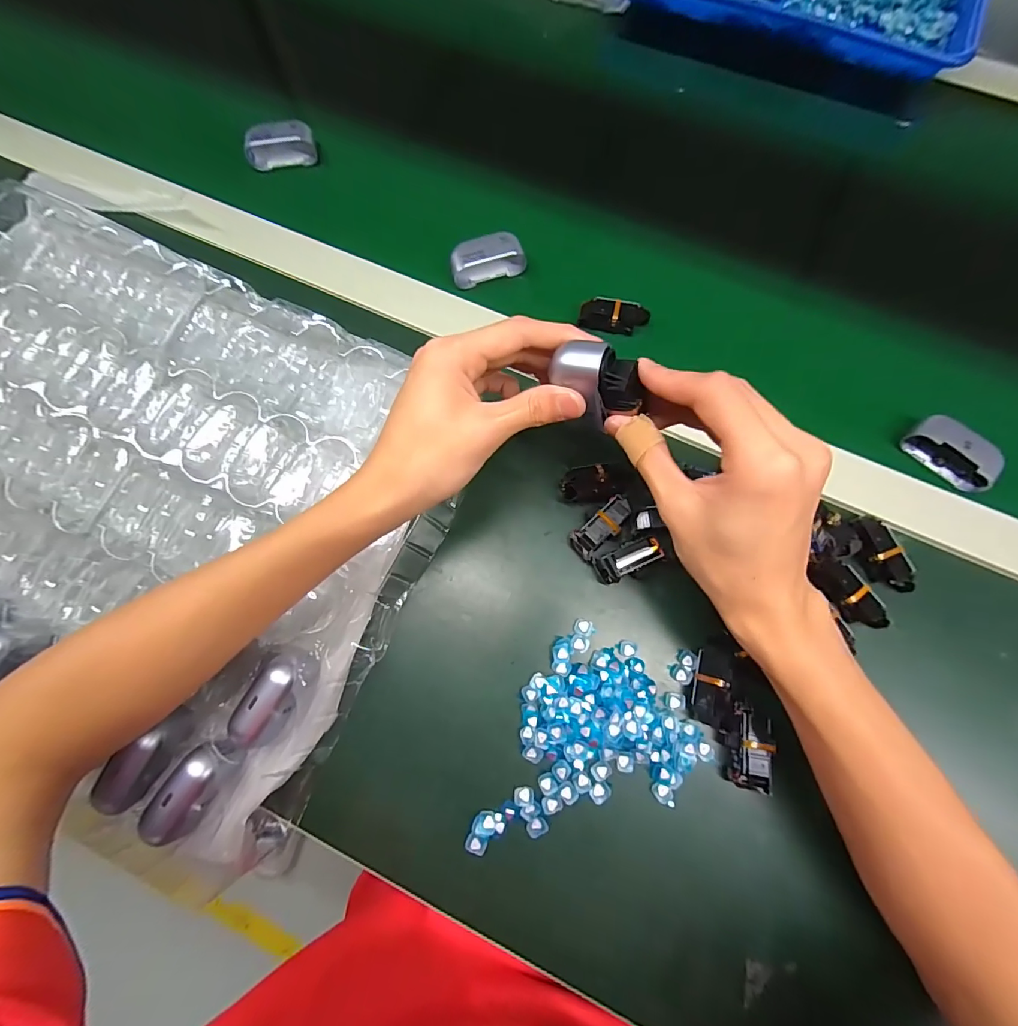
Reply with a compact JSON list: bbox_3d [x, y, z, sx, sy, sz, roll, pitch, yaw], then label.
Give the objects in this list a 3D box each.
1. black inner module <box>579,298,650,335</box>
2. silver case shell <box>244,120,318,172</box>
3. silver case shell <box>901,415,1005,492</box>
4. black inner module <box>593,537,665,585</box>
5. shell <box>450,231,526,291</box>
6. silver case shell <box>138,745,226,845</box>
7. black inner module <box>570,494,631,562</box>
[{"bbox_3d":[0.084,-0.157,0.360,0.054,0.016,0.023,11,77,3],"label":"black inner module"},{"bbox_3d":[-0.209,-0.336,0.413,0.061,0.028,0.017,-11,77,-2],"label":"silver case shell"},{"bbox_3d":[0.322,-0.044,0.327,0.059,0.029,0.023,42,81,10],"label":"silver case shell"},{"bbox_3d":[0.080,0.033,0.310,0.044,0.026,0.019,-28,78,-6],"label":"black inner module"},{"bbox_3d":[-0.018,-0.210,0.375,0.060,0.028,0.020,-17,77,-3],"label":"shell"},{"bbox_3d":[-0.193,0.167,0.272,0.024,0.024,0.058,28,78,7],"label":"silver case shell"},{"bbox_3d":[0.064,0.011,0.318,0.049,0.026,0.021,-44,80,-9],"label":"black inner module"}]

